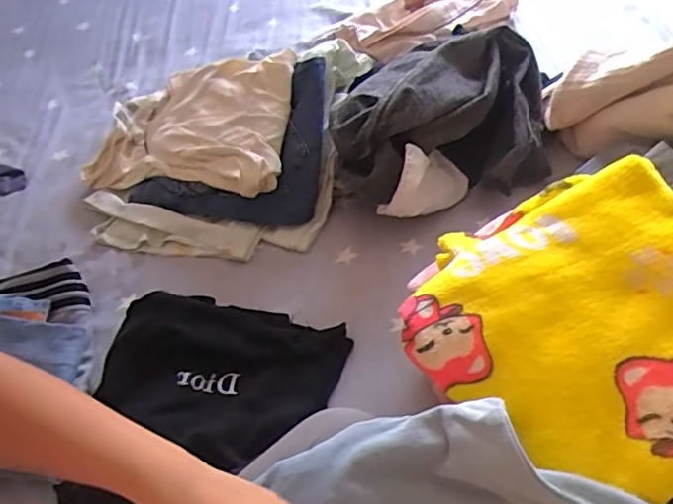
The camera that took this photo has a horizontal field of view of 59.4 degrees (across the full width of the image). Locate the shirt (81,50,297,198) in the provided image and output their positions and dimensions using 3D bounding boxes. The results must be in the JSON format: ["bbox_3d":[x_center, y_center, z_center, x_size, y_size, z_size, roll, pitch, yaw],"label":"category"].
[{"bbox_3d":[-0.215,-0.191,0.892,0.316,0.054,0.226,1,66,26],"label":"shirt"}]

